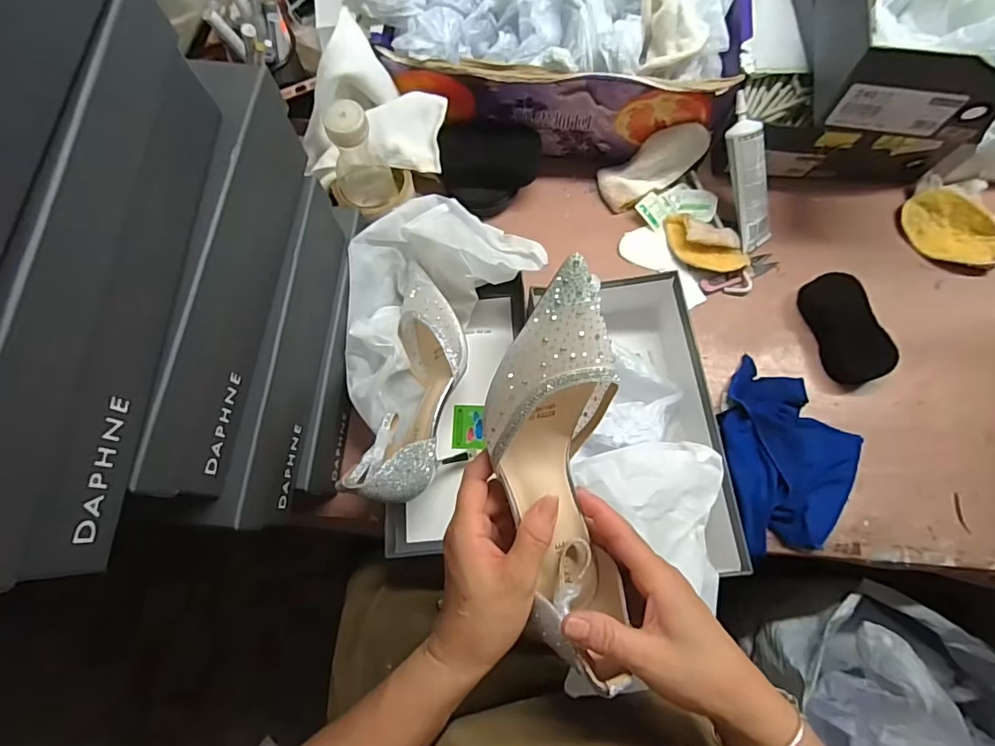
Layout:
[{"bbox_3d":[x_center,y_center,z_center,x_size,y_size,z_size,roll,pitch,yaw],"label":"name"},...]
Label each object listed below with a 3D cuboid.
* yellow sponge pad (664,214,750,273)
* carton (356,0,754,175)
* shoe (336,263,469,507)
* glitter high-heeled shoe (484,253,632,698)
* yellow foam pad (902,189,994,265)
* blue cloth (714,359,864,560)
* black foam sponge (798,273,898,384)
[{"bbox_3d":[0.246,-0.150,0.619,0.105,0.029,0.052,28,76,9],"label":"yellow sponge pad"},{"bbox_3d":[0.072,-0.442,0.612,0.443,0.200,0.309,11,74,4],"label":"carton"},{"bbox_3d":[-0.083,0.010,0.542,0.076,0.092,0.243,10,74,4],"label":"shoe"},{"bbox_3d":[0.039,0.061,0.322,0.081,0.093,0.243,-5,105,0],"label":"glitter high-heeled shoe"},{"bbox_3d":[0.550,-0.171,0.625,0.115,0.013,0.071,45,101,11],"label":"yellow foam pad"},{"bbox_3d":[0.317,0.082,0.553,0.150,0.035,0.196,-8,74,-1],"label":"blue cloth"},{"bbox_3d":[0.394,-0.051,0.587,0.059,0.035,0.129,-13,74,-3],"label":"black foam sponge"}]

